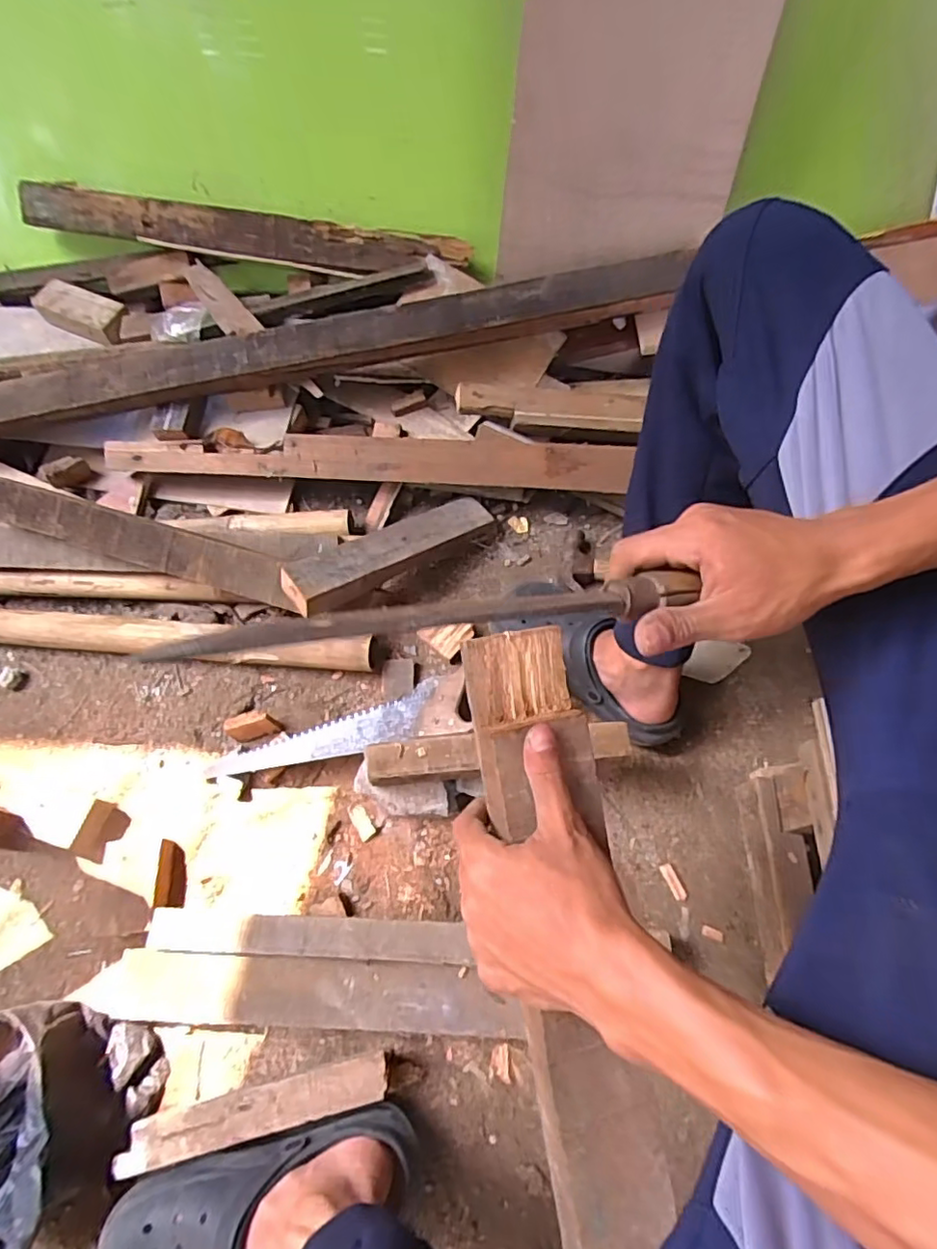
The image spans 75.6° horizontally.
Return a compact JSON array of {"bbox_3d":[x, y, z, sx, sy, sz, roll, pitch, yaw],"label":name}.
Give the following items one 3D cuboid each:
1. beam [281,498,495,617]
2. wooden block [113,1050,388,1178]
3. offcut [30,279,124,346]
[{"bbox_3d":[-0.102,-0.101,0.801,0.297,0.034,0.079,-31,65,-29],"label":"beam"},{"bbox_3d":[-0.195,0.455,0.573,0.239,0.065,0.038,-13,64,-5],"label":"wooden block"},{"bbox_3d":[-0.624,-0.507,0.975,0.165,0.044,0.065,21,66,12],"label":"offcut"}]

